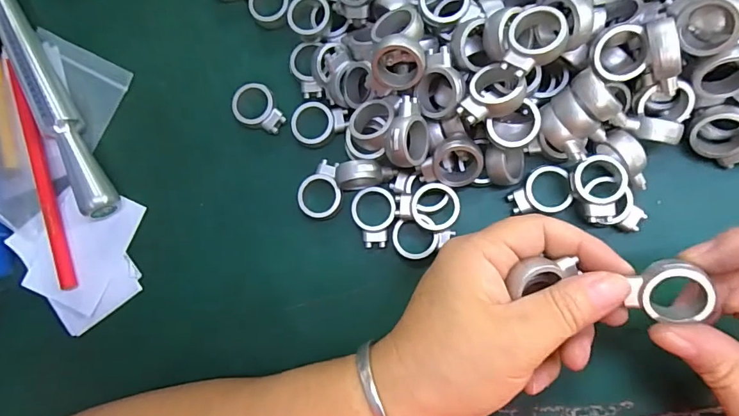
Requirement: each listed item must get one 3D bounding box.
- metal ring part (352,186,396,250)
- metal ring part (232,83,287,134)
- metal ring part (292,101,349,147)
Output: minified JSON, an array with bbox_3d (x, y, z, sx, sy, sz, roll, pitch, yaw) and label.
[{"bbox_3d":[0.002,0.005,0.249,0.025,0.005,0.034,-3,85,7],"label":"metal ring part"},{"bbox_3d":[-0.066,-0.060,0.270,0.033,0.014,0.025,33,91,9],"label":"metal ring part"},{"bbox_3d":[-0.029,-0.050,0.261,0.034,0.009,0.026,-8,85,7],"label":"metal ring part"}]

